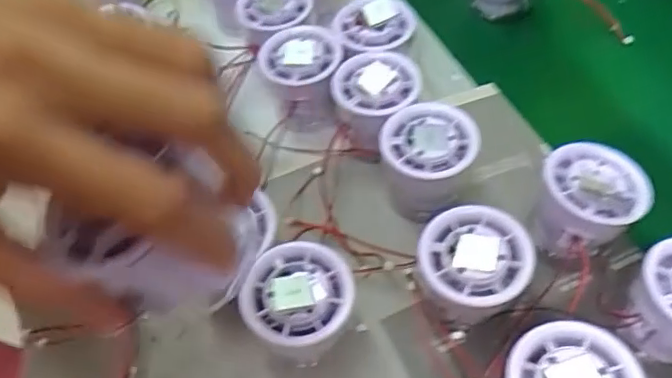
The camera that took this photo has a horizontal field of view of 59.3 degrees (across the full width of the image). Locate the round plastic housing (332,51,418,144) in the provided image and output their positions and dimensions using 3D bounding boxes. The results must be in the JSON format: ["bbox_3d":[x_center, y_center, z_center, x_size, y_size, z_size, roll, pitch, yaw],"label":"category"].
[{"bbox_3d":[0.027,-0.055,0.411,0.056,0.060,0.061,-2,53,2],"label":"round plastic housing"}]

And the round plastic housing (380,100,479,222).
[{"bbox_3d":[0.058,-0.015,0.380,0.055,0.058,0.055,-2,53,2],"label":"round plastic housing"}]

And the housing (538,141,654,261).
[{"bbox_3d":[0.149,0.012,0.353,0.056,0.057,0.055,-2,53,2],"label":"housing"}]

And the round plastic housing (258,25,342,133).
[{"bbox_3d":[-0.024,-0.079,0.430,0.054,0.053,0.060,5,54,7],"label":"round plastic housing"}]

